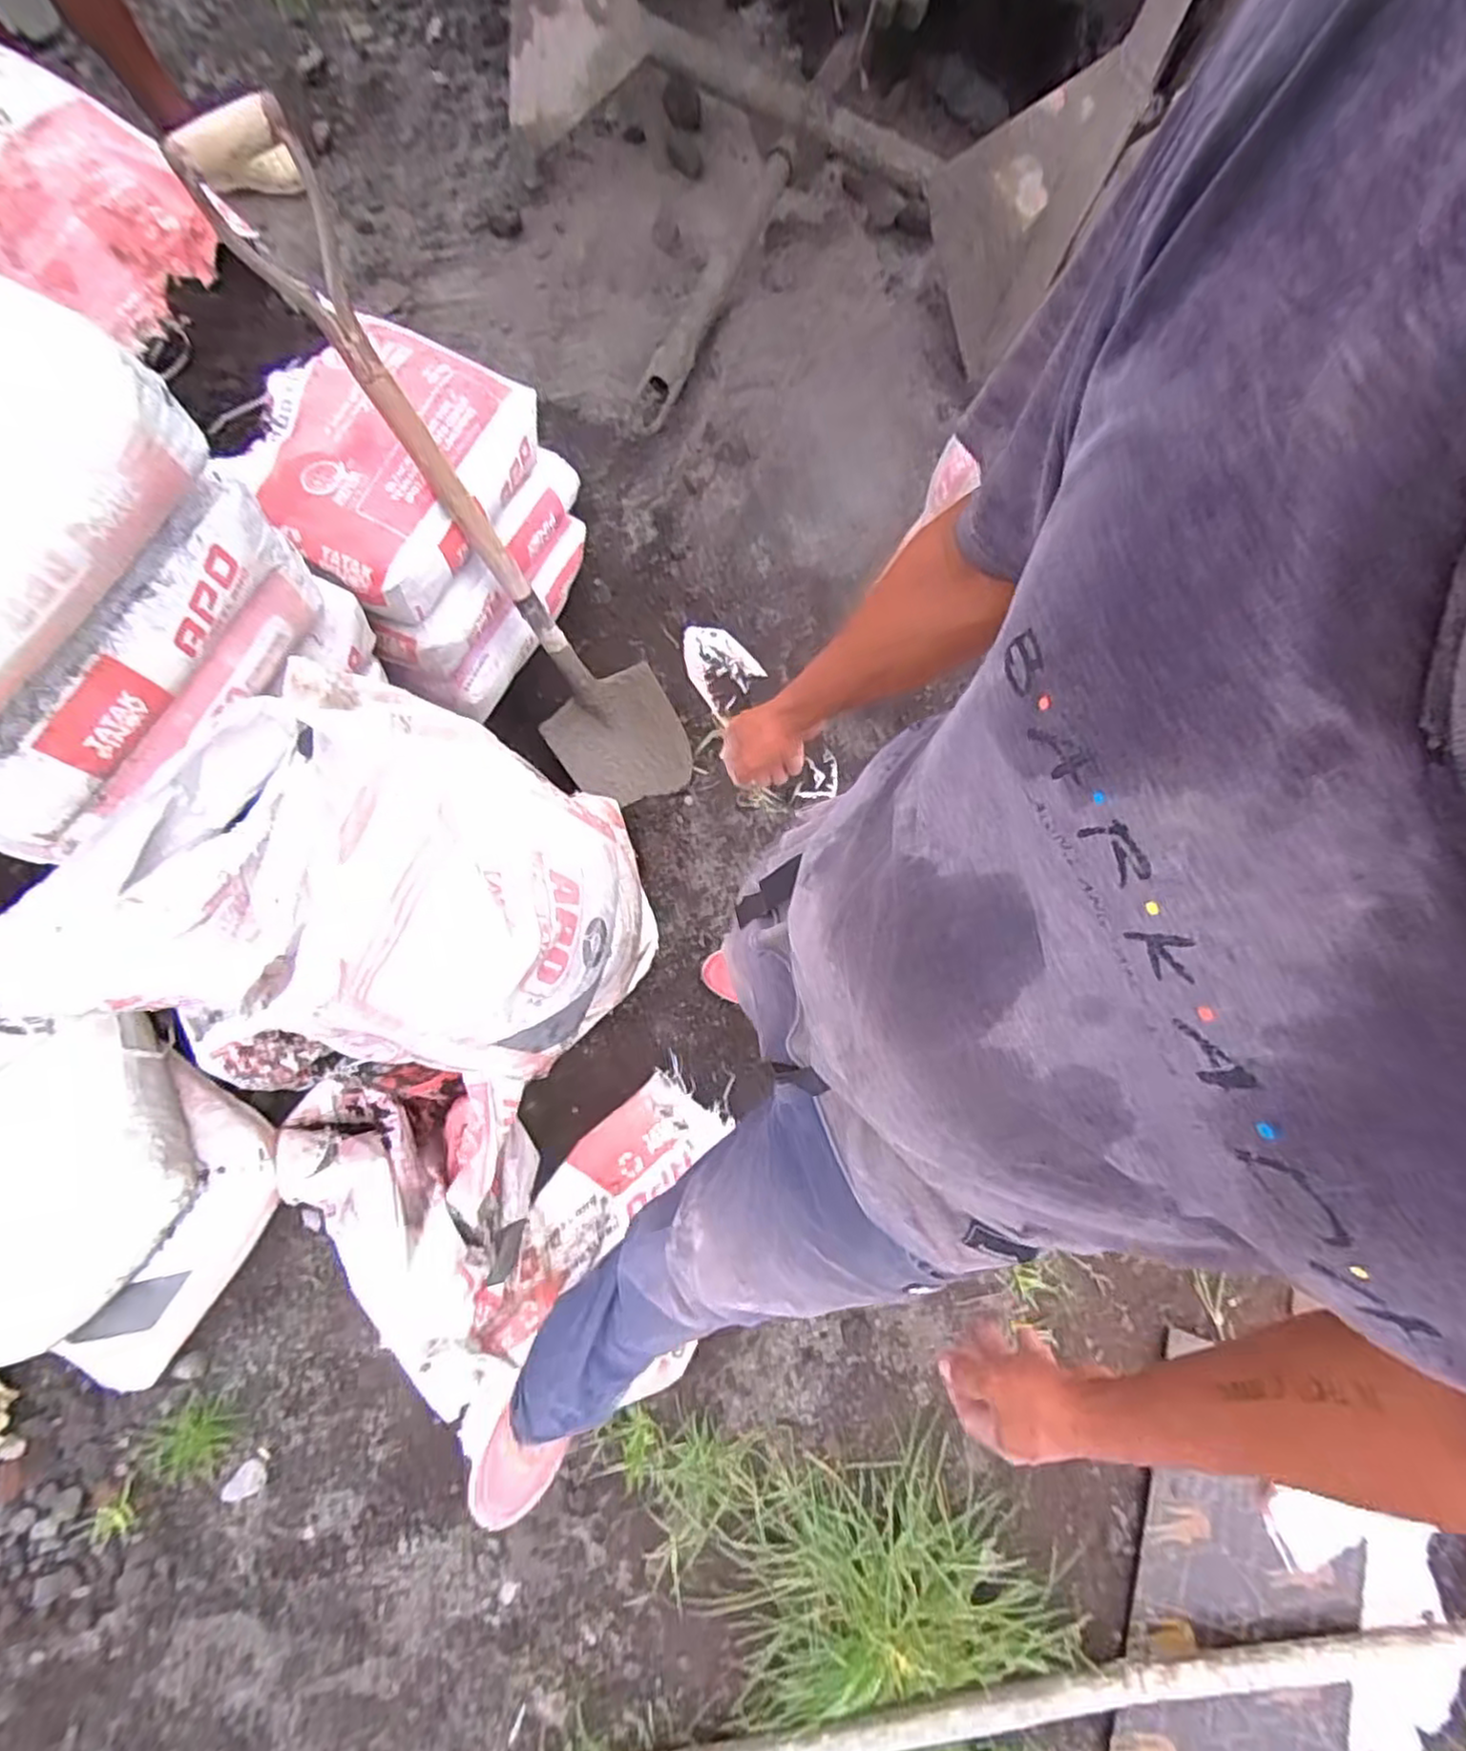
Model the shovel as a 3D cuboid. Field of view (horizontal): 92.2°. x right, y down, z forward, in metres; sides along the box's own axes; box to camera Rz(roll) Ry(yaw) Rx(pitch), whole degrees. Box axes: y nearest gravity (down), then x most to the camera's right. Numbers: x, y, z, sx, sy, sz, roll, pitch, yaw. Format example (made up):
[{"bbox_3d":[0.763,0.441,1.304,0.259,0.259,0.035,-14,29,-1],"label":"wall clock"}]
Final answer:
[{"bbox_3d":[-0.294,-0.406,0.946,0.157,0.903,0.201,27,72,30],"label":"shovel"}]

